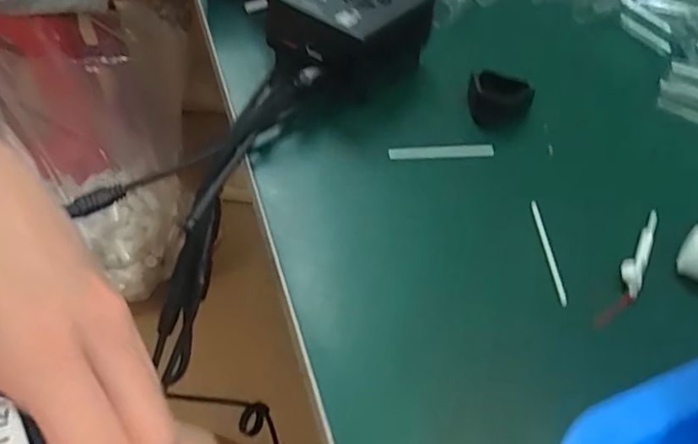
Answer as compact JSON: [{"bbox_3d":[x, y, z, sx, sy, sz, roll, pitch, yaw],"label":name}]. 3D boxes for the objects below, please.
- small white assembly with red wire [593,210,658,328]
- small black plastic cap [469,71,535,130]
[{"bbox_3d":[0.137,0.021,0.289,0.012,0.010,0.081,28,51,19],"label":"small white assembly with red wire"},{"bbox_3d":[0.090,-0.074,0.366,0.036,0.019,0.035,24,50,16],"label":"small black plastic cap"}]

